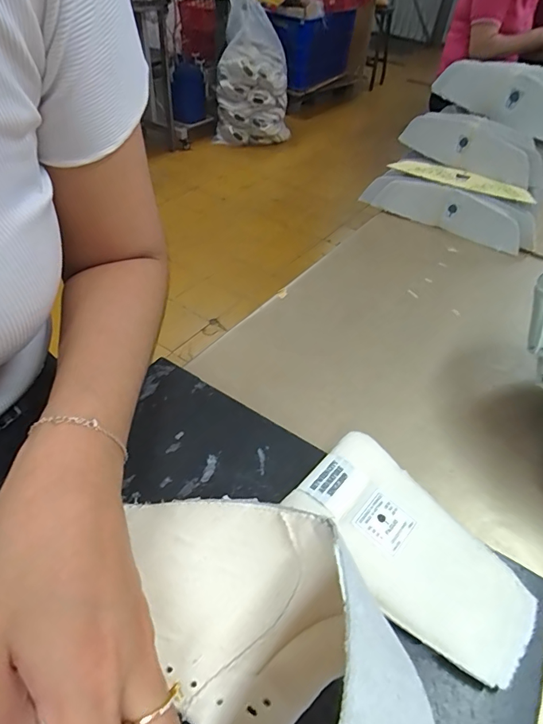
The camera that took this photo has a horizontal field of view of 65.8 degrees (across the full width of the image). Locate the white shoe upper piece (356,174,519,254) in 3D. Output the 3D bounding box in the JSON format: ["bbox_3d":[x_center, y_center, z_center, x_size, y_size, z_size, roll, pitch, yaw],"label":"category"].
[{"bbox_3d":[0.226,-0.209,0.572,0.217,0.066,0.023,30,50,22],"label":"white shoe upper piece"}]

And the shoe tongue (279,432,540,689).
[{"bbox_3d":[0.079,0.104,0.240,0.074,0.006,0.136,-31,58,-32],"label":"shoe tongue"}]

